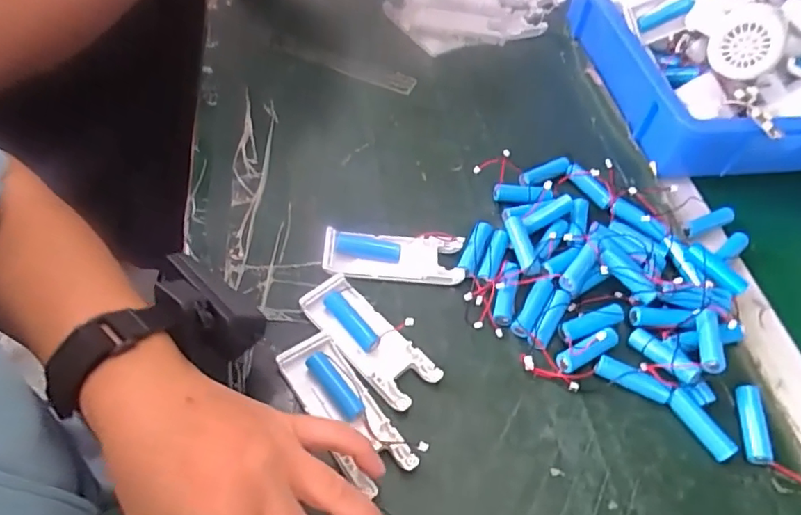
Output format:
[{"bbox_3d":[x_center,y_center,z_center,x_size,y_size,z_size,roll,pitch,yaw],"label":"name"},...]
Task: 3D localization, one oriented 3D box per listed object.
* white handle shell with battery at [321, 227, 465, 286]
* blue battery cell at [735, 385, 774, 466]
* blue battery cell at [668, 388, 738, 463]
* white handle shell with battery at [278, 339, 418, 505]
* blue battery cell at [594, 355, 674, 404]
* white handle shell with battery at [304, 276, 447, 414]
[{"bbox_3d":[-0.005,-0.001,0.421,0.104,0.013,0.041,5,53,-3],"label":"white handle shell with battery"},{"bbox_3d":[0.237,0.111,0.367,0.018,0.012,0.050,9,53,0],"label":"blue battery cell"},{"bbox_3d":[0.199,0.110,0.365,0.013,0.014,0.049,-24,60,-22],"label":"blue battery cell"},{"bbox_3d":[-0.035,0.096,0.347,0.038,0.015,0.103,-29,62,-24],"label":"white handle shell with battery"},{"bbox_3d":[0.160,0.084,0.380,0.051,0.013,0.013,22,54,10],"label":"blue battery cell"},{"bbox_3d":[-0.020,0.054,0.378,0.047,0.014,0.104,-35,64,-26],"label":"white handle shell with battery"}]

